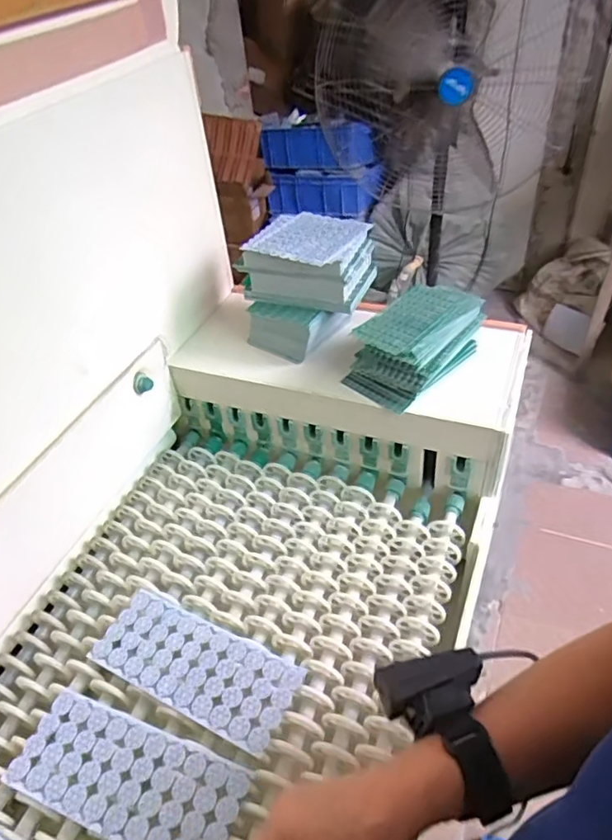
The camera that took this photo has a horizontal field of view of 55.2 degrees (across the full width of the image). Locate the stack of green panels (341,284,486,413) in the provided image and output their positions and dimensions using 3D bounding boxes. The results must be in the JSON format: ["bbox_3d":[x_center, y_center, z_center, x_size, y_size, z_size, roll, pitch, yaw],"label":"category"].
[{"bbox_3d":[0.128,-0.090,0.672,0.103,0.081,0.149,30,53,34],"label":"stack of green panels"}]

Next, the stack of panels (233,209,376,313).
[{"bbox_3d":[0.006,-0.190,0.709,0.132,0.072,0.113,17,47,25],"label":"stack of panels"}]

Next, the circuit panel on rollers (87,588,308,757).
[{"bbox_3d":[-0.105,0.227,0.544,0.195,0.009,0.081,17,47,25],"label":"circuit panel on rollers"}]

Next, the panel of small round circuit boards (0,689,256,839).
[{"bbox_3d":[-0.146,0.292,0.478,0.191,0.010,0.081,11,45,20],"label":"panel of small round circuit boards"}]

